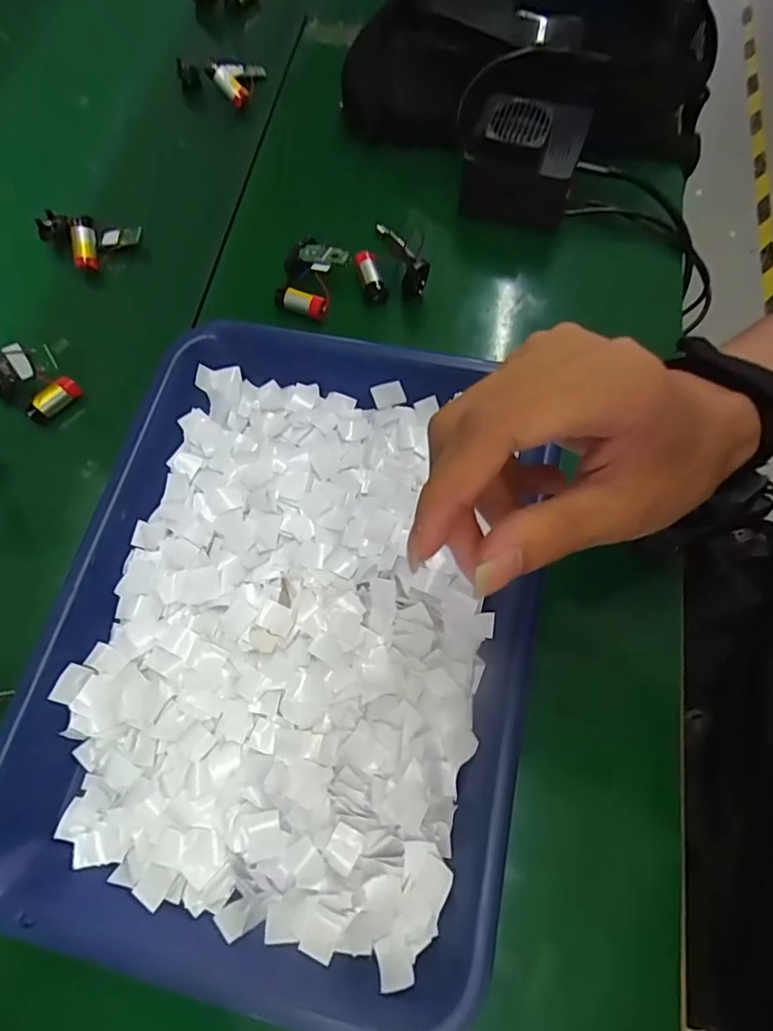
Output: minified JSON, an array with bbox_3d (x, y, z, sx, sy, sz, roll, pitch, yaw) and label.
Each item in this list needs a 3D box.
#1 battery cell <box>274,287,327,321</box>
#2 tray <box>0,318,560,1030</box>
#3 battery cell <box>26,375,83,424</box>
[{"bbox_3d":[-0.063,-0.153,0.373,0.040,0.014,0.012,20,71,7],"label":"battery cell"},{"bbox_3d":[-0.048,0.051,0.286,0.253,0.032,0.335,14,72,7],"label":"tray"},{"bbox_3d":[-0.227,-0.079,0.354,0.010,0.013,0.037,39,75,13],"label":"battery cell"}]

